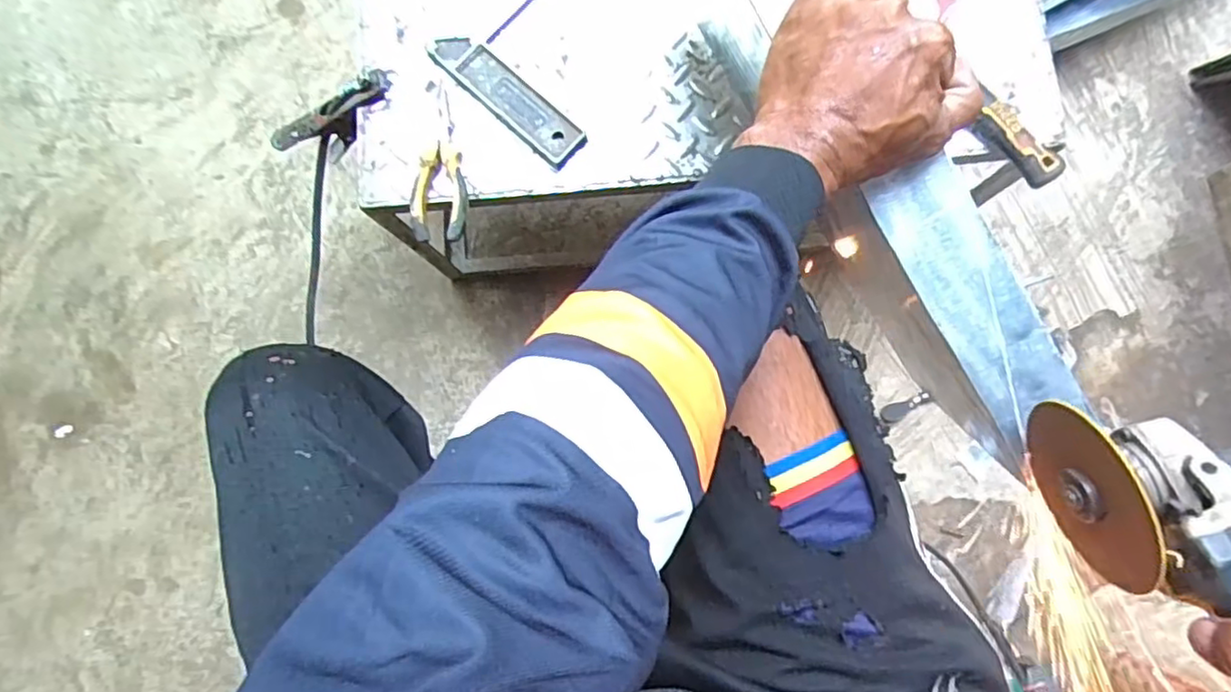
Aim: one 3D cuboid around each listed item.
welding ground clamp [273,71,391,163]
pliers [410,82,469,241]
[{"bbox_3d":[-0.291,-0.234,0.690,0.158,0.052,0.048,-17,80,31],"label":"welding ground clamp"},{"bbox_3d":[-0.166,-0.177,0.635,0.051,0.017,0.150,1,82,2],"label":"pliers"}]

